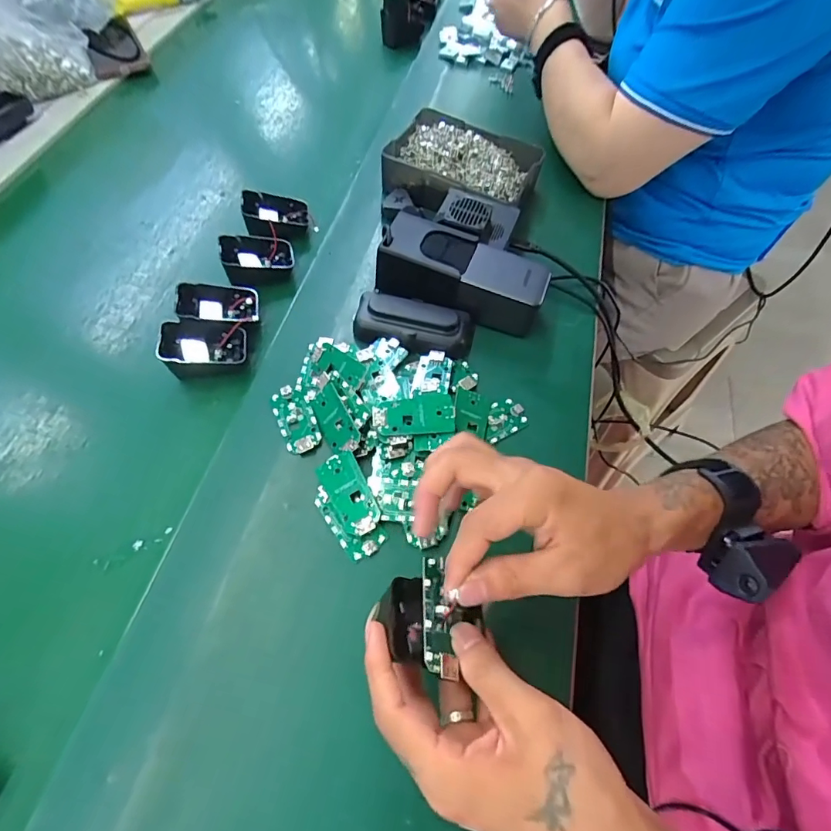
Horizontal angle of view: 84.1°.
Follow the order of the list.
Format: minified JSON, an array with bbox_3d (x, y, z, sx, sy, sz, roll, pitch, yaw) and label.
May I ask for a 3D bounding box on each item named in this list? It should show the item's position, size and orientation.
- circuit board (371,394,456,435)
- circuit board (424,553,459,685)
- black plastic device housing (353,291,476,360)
[{"bbox_3d":[-0.002,-0.001,0.367,0.064,0.005,0.033,-3,64,0],"label":"circuit board"},{"bbox_3d":[0.012,0.111,0.257,0.019,0.006,0.062,19,48,-27],"label":"circuit board"},{"bbox_3d":[-0.001,-0.083,0.427,0.109,0.030,0.047,8,62,3],"label":"black plastic device housing"}]

